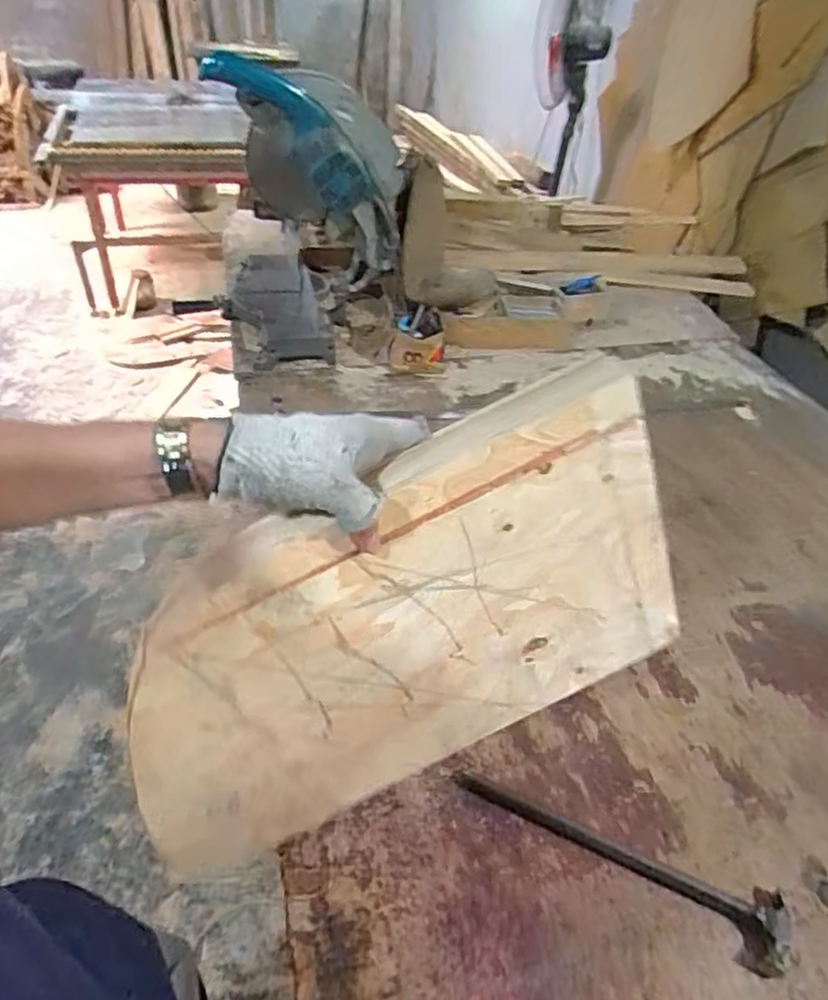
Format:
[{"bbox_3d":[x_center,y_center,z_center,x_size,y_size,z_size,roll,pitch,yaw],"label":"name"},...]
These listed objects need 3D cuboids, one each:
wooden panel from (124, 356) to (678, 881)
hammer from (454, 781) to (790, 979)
[{"bbox_3d":[-0.023,0.120,0.524,0.477,0.287,0.029,-28,34,1],"label":"wooden panel"},{"bbox_3d":[0.192,0.340,0.611,0.296,0.036,0.070,18,43,17],"label":"hammer"}]

